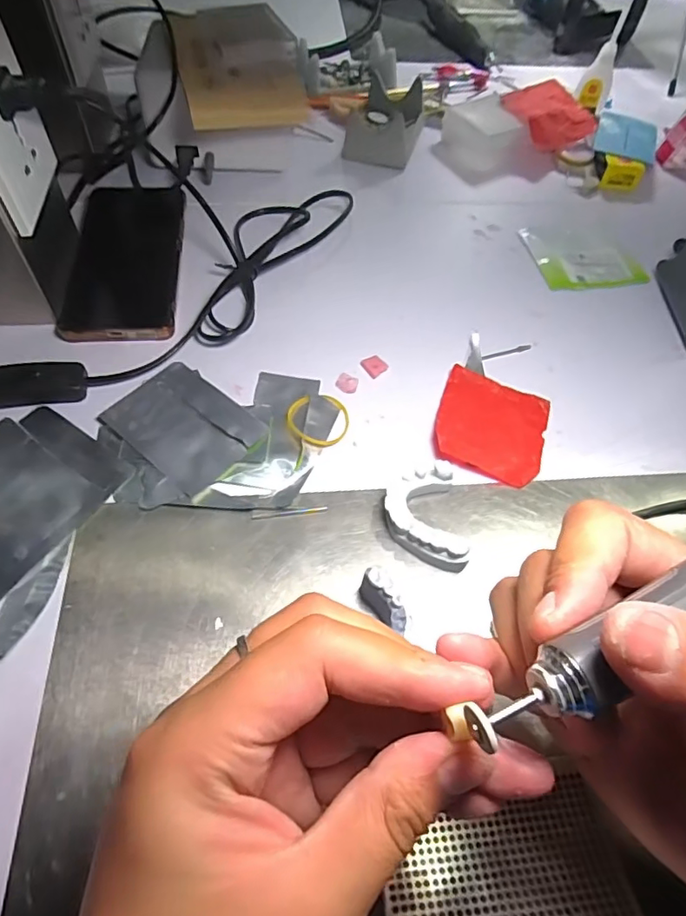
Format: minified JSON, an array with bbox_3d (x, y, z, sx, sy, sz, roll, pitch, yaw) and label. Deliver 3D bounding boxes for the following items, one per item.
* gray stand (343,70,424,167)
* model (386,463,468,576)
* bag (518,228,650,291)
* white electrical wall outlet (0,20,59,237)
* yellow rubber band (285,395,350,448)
[{"bbox_3d":[0.044,-0.340,0.537,0.063,0.037,0.103,14,58,5],"label":"gray stand"},{"bbox_3d":[0.045,0.032,0.308,0.042,0.019,0.067,-1,58,-5],"label":"model"},{"bbox_3d":[0.208,-0.178,0.468,0.086,0.004,0.084,-6,58,-8],"label":"bag"},{"bbox_3d":[-0.201,-0.197,0.321,0.011,0.083,0.085,-3,58,-6],"label":"white electrical wall outlet"},{"bbox_3d":[-0.016,-0.026,0.349,0.040,0.005,0.042,-1,58,-5],"label":"yellow rubber band"}]

